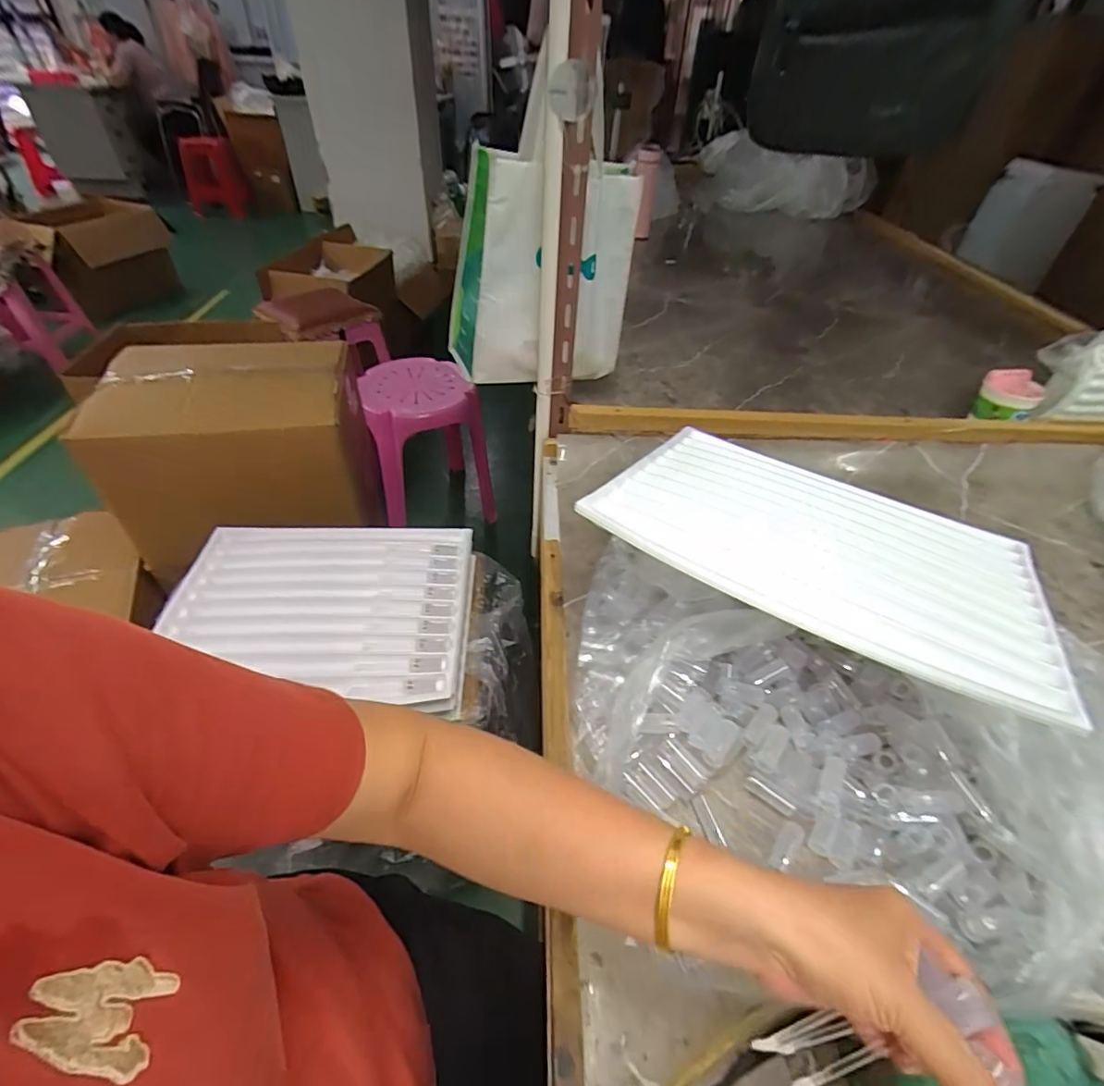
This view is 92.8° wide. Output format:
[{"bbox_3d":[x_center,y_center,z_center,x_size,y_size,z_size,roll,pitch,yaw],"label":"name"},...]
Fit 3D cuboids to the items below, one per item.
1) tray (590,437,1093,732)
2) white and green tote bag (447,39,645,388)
[{"bbox_3d":[0.262,-0.011,0.526,0.383,0.012,0.308,27,38,24],"label":"tray"},{"bbox_3d":[-0.017,-0.363,0.681,0.239,0.311,0.115,2,43,0],"label":"white and green tote bag"}]

